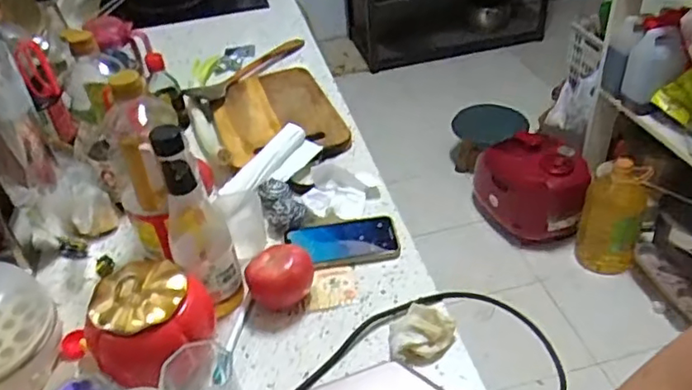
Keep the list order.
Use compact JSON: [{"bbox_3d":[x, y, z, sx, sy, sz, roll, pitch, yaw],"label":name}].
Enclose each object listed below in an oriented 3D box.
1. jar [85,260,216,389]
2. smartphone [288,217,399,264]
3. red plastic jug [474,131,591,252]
[{"bbox_3d":[-0.199,0.132,0.606,0.108,0.105,0.108,-4,39,3],"label":"jar"},{"bbox_3d":[-0.005,0.060,0.780,0.144,0.009,0.081,-7,39,-1],"label":"smartphone"},{"bbox_3d":[0.594,-0.014,1.901,0.336,0.273,0.252,9,41,18],"label":"red plastic jug"}]

